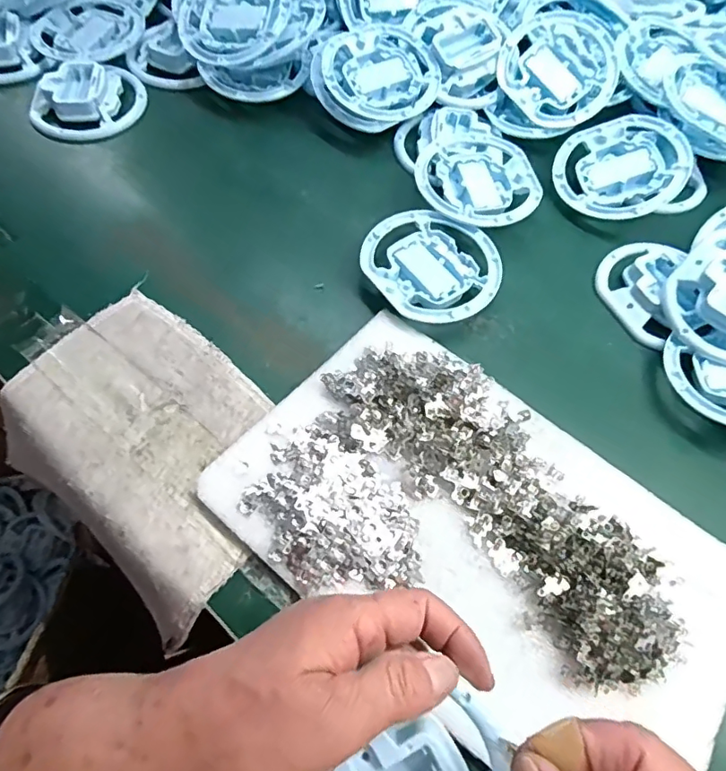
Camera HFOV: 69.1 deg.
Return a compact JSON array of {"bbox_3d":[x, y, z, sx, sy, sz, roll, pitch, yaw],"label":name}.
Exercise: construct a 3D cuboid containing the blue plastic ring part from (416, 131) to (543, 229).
[{"bbox_3d":[0.094,-0.177,0.443,0.099,0.017,0.112,-9,67,-5],"label":"blue plastic ring part"}]

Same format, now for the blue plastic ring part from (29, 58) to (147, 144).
[{"bbox_3d":[-0.255,-0.264,0.485,0.098,0.021,0.075,-16,65,-10],"label":"blue plastic ring part"}]

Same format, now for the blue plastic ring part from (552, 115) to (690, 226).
[{"bbox_3d":[0.223,-0.192,0.453,0.100,0.025,0.101,23,68,8],"label":"blue plastic ring part"}]

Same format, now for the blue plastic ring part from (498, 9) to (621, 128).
[{"bbox_3d":[0.181,-0.291,0.488,0.104,0.020,0.104,-42,85,-1],"label":"blue plastic ring part"}]

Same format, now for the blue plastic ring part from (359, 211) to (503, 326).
[{"bbox_3d":[0.051,-0.089,0.407,0.103,0.022,0.096,1,67,-1],"label":"blue plastic ring part"}]

